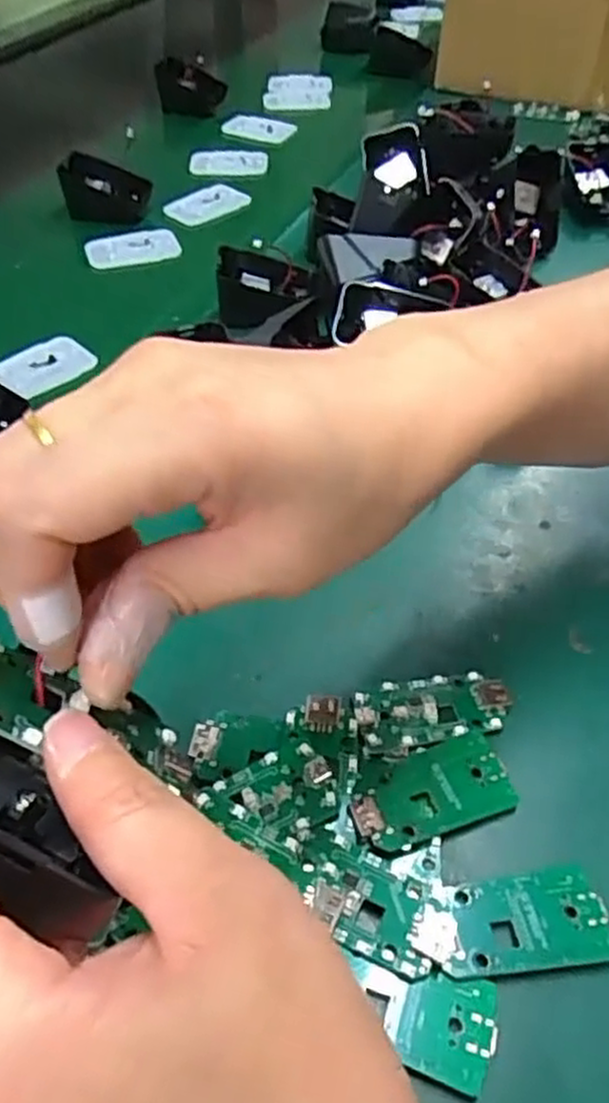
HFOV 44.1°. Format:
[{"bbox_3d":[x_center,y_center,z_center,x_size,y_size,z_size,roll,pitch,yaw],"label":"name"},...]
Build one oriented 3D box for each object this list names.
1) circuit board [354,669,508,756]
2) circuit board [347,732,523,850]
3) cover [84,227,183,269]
[{"bbox_3d":[0.052,0.064,0.309,0.064,0.005,0.032,-11,50,-10],"label":"circuit board"},{"bbox_3d":[0.048,0.090,0.284,0.061,0.007,0.033,-14,50,-13],"label":"circuit board"},{"bbox_3d":[-0.131,-0.233,0.575,0.069,0.010,0.033,-16,51,-15],"label":"cover"}]

